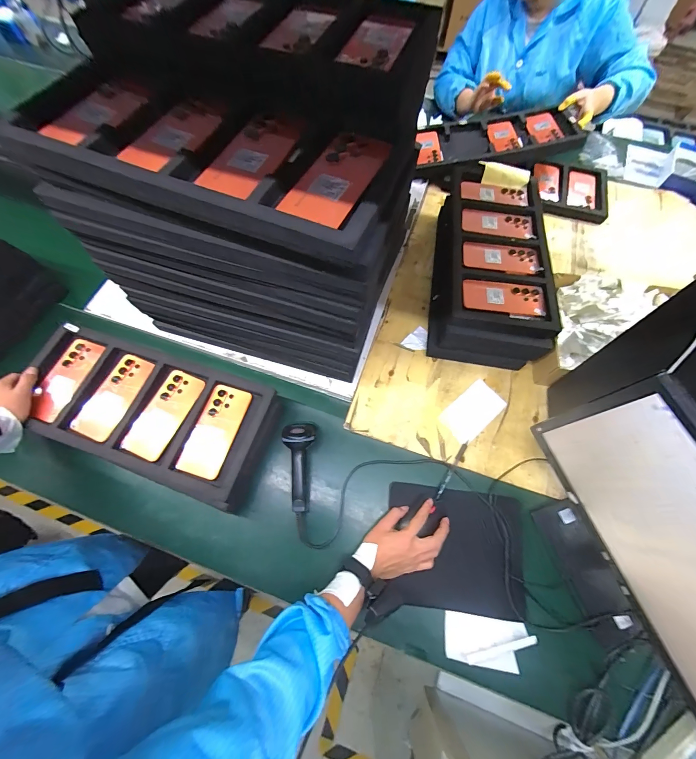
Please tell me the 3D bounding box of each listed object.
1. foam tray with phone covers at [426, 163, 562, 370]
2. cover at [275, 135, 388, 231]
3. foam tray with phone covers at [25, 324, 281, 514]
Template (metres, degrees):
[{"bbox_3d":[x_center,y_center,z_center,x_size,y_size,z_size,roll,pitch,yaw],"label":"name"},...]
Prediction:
[{"bbox_3d":[0.347,-0.301,0.772,0.244,0.123,0.526,8,68,3],"label":"foam tray with phone covers"},{"bbox_3d":[-0.013,-0.242,0.370,0.075,0.012,0.154,27,70,10],"label":"cover"},{"bbox_3d":[-0.401,0.059,0.622,0.494,0.086,0.224,21,69,6],"label":"foam tray with phone covers"}]

